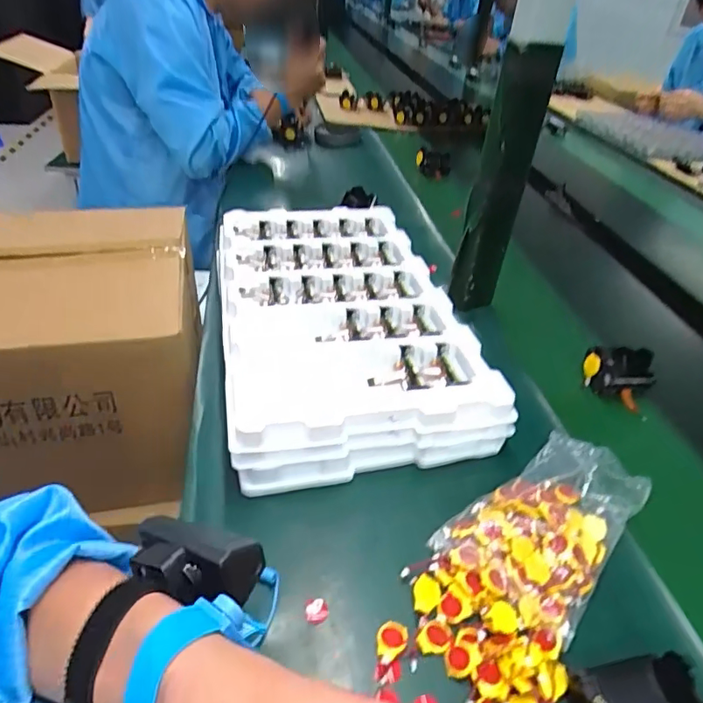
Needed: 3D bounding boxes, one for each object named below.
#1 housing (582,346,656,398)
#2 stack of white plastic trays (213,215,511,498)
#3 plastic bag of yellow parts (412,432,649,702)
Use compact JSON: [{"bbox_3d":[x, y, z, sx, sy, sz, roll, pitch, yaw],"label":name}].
[{"bbox_3d":[0.296,0.023,0.581,0.072,0.045,0.046,1,41,-1],"label":"housing"},{"bbox_3d":[-0.021,-0.040,0.609,0.253,0.079,0.421,-5,38,-13],"label":"stack of white plastic trays"},{"bbox_3d":[0.135,0.152,0.386,0.125,0.039,0.232,33,50,32],"label":"plastic bag of yellow parts"}]

